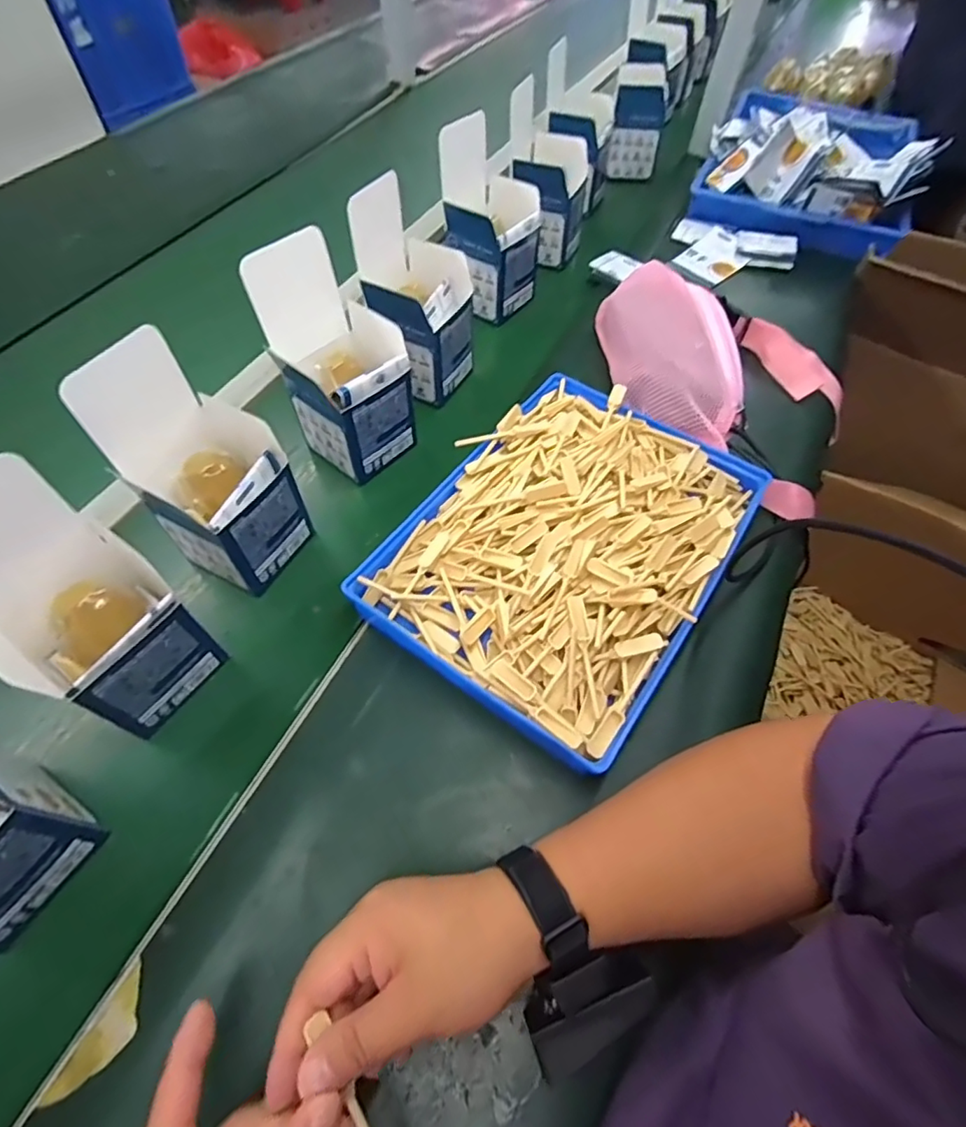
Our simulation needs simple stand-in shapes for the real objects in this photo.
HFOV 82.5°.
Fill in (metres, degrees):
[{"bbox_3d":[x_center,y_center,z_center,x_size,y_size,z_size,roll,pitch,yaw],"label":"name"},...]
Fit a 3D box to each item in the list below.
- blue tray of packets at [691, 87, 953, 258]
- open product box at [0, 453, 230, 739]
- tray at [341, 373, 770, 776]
[{"bbox_3d":[0.457,-0.550,0.773,0.288,0.115,0.211,25,62,14],"label":"blue tray of packets"},{"bbox_3d":[-0.261,0.031,0.358,0.098,0.169,0.096,33,64,18],"label":"open product box"},{"bbox_3d":[0.073,-0.022,0.469,0.231,0.054,0.317,32,64,17],"label":"tray"}]

